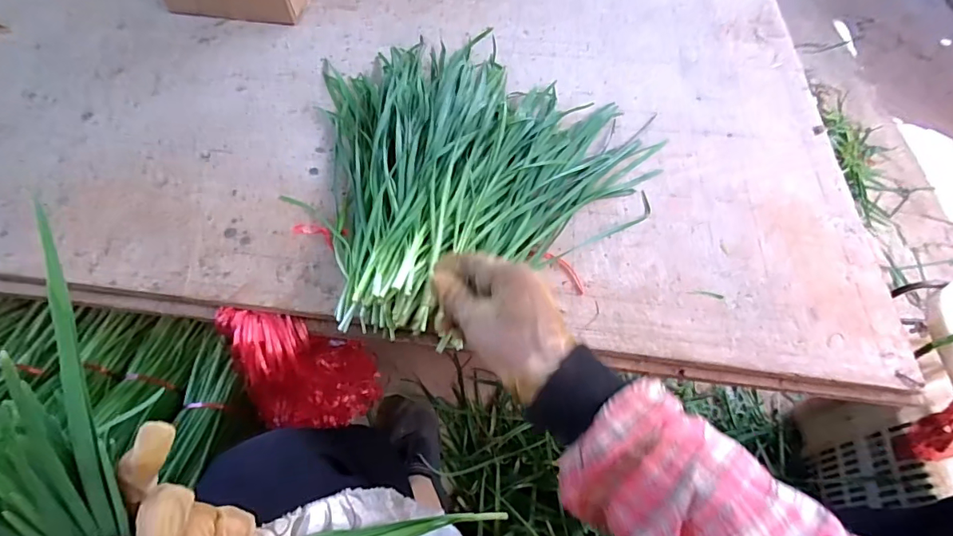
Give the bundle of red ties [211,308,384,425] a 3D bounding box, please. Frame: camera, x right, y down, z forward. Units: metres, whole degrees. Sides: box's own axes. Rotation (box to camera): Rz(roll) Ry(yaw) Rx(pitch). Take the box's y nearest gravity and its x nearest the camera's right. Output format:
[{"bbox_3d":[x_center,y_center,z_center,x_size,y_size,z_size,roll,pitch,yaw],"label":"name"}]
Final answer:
[{"bbox_3d":[-0.180,0.113,0.517,0.080,0.209,0.116,-16,55,22],"label":"bundle of red ties"}]

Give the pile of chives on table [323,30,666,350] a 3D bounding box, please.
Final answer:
[{"bbox_3d":[0.013,-0.158,0.530,0.360,0.082,0.464,-9,58,-5],"label":"pile of chives on table"}]

